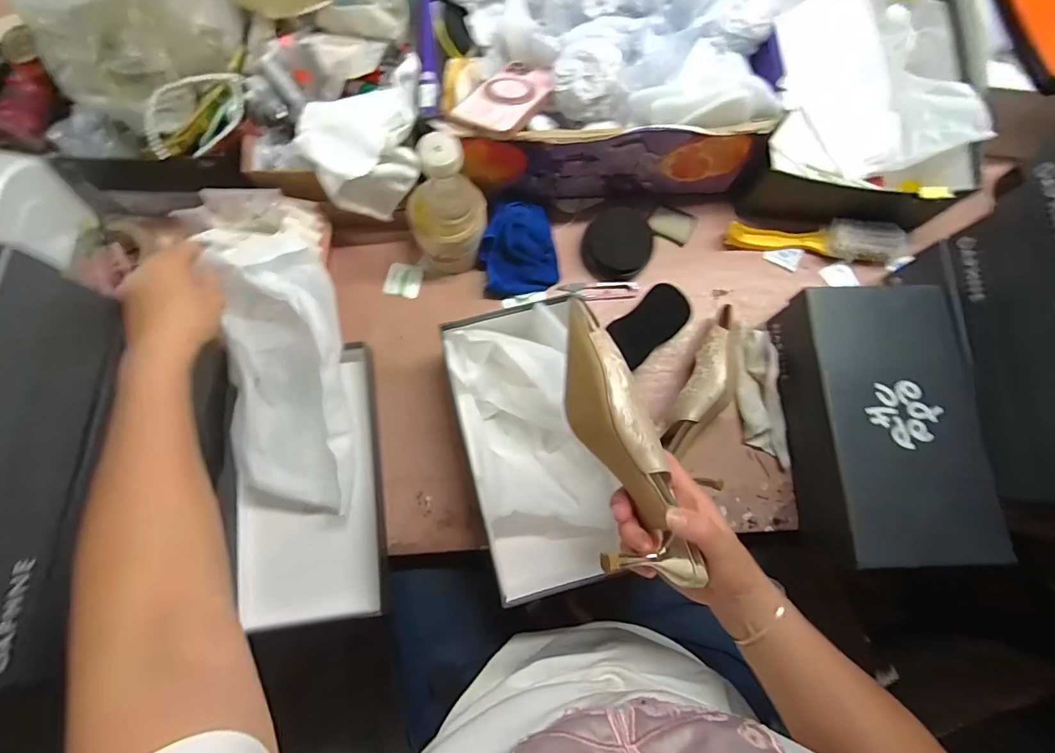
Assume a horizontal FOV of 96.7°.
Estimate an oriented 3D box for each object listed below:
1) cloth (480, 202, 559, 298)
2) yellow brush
[{"bbox_3d":[-0.010,-0.161,0.600,0.100,0.055,0.100,-8,78,-2],"label":"cloth"},{"bbox_3d":[0.377,-0.186,0.624,0.218,0.040,0.050,10,78,2],"label":"yellow brush"}]

